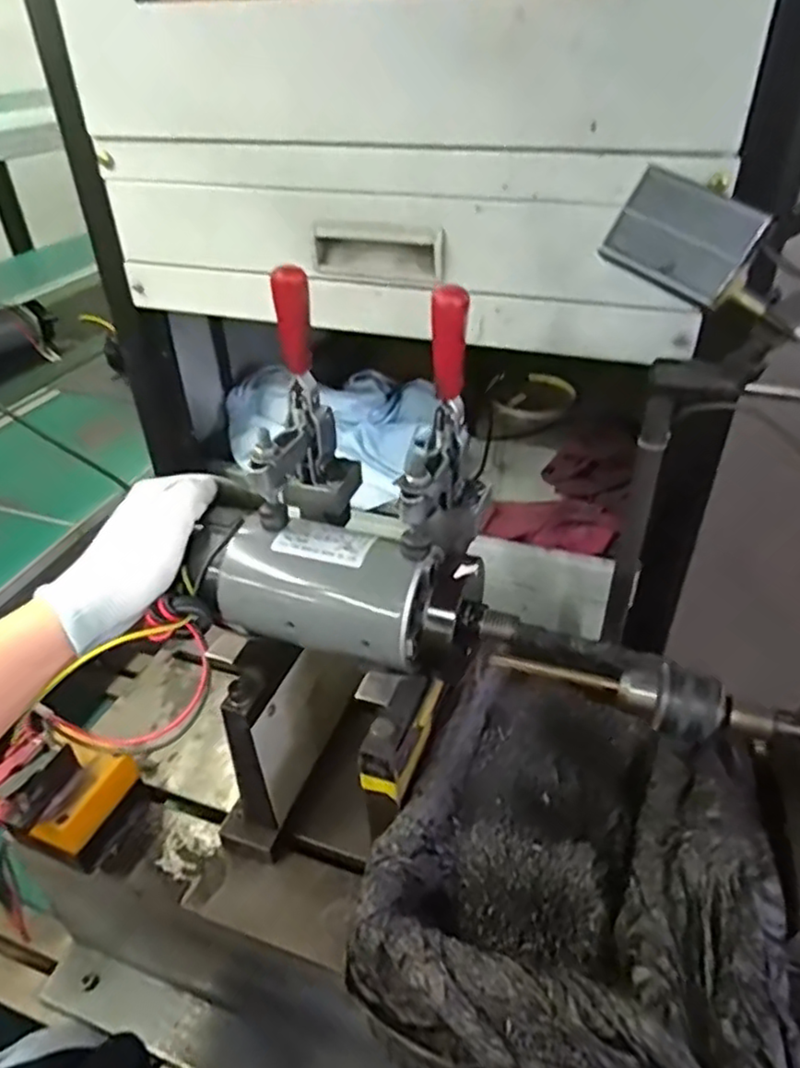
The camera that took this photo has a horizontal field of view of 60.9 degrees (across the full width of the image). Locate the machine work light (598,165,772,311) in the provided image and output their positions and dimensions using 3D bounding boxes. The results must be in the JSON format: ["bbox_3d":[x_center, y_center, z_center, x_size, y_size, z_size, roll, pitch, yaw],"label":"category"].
[{"bbox_3d":[0.132,-0.138,0.317,0.062,0.044,0.010,37,19,20],"label":"machine work light"}]

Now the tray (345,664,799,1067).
[{"bbox_3d":[0.110,0.198,0.434,0.211,0.117,0.279,14,40,15],"label":"tray"}]

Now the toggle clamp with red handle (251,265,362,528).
[{"bbox_3d":[-0.059,-0.067,0.432,0.048,0.168,0.099,4,39,3],"label":"toggle clamp with red handle"}]

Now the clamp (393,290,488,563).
[{"bbox_3d":[0.030,-0.043,0.397,0.047,0.167,0.084,7,39,7],"label":"clamp"}]

